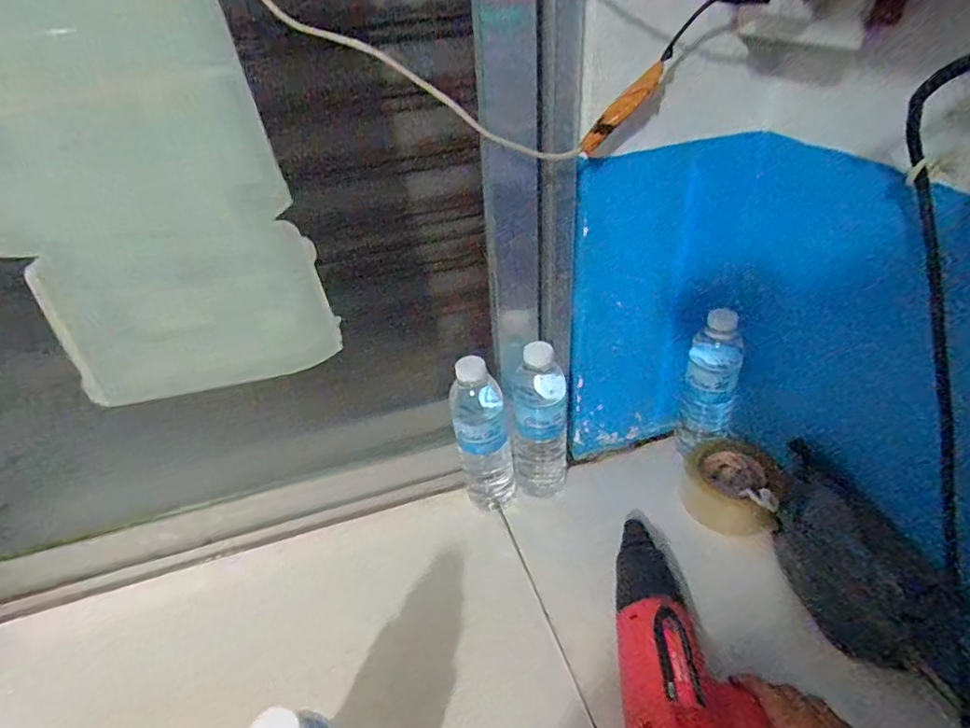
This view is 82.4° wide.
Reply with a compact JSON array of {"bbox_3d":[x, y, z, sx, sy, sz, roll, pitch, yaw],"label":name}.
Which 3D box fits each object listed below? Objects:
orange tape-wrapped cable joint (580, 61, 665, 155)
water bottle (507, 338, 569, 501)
[{"bbox_3d":[0.111,-0.208,0.451,0.085,0.014,0.013,-44,34,16],"label":"orange tape-wrapped cable joint"},{"bbox_3d":[0.066,0.066,0.658,0.067,0.199,0.067,1,36,8],"label":"water bottle"}]

